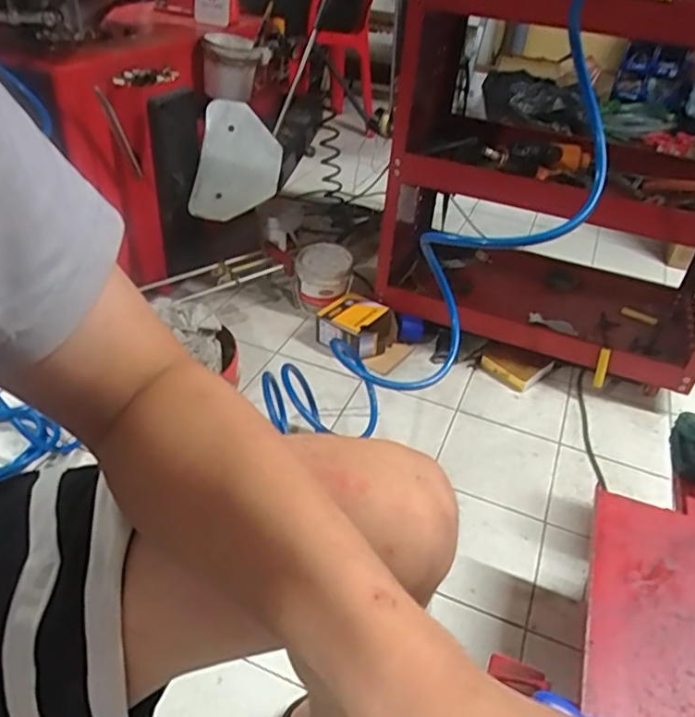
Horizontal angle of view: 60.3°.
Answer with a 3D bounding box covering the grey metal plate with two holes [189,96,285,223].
[{"bbox_3d":[-0.218,-0.387,1.195,0.168,0.229,0.020,13,6,5],"label":"grey metal plate with two holes"}]

